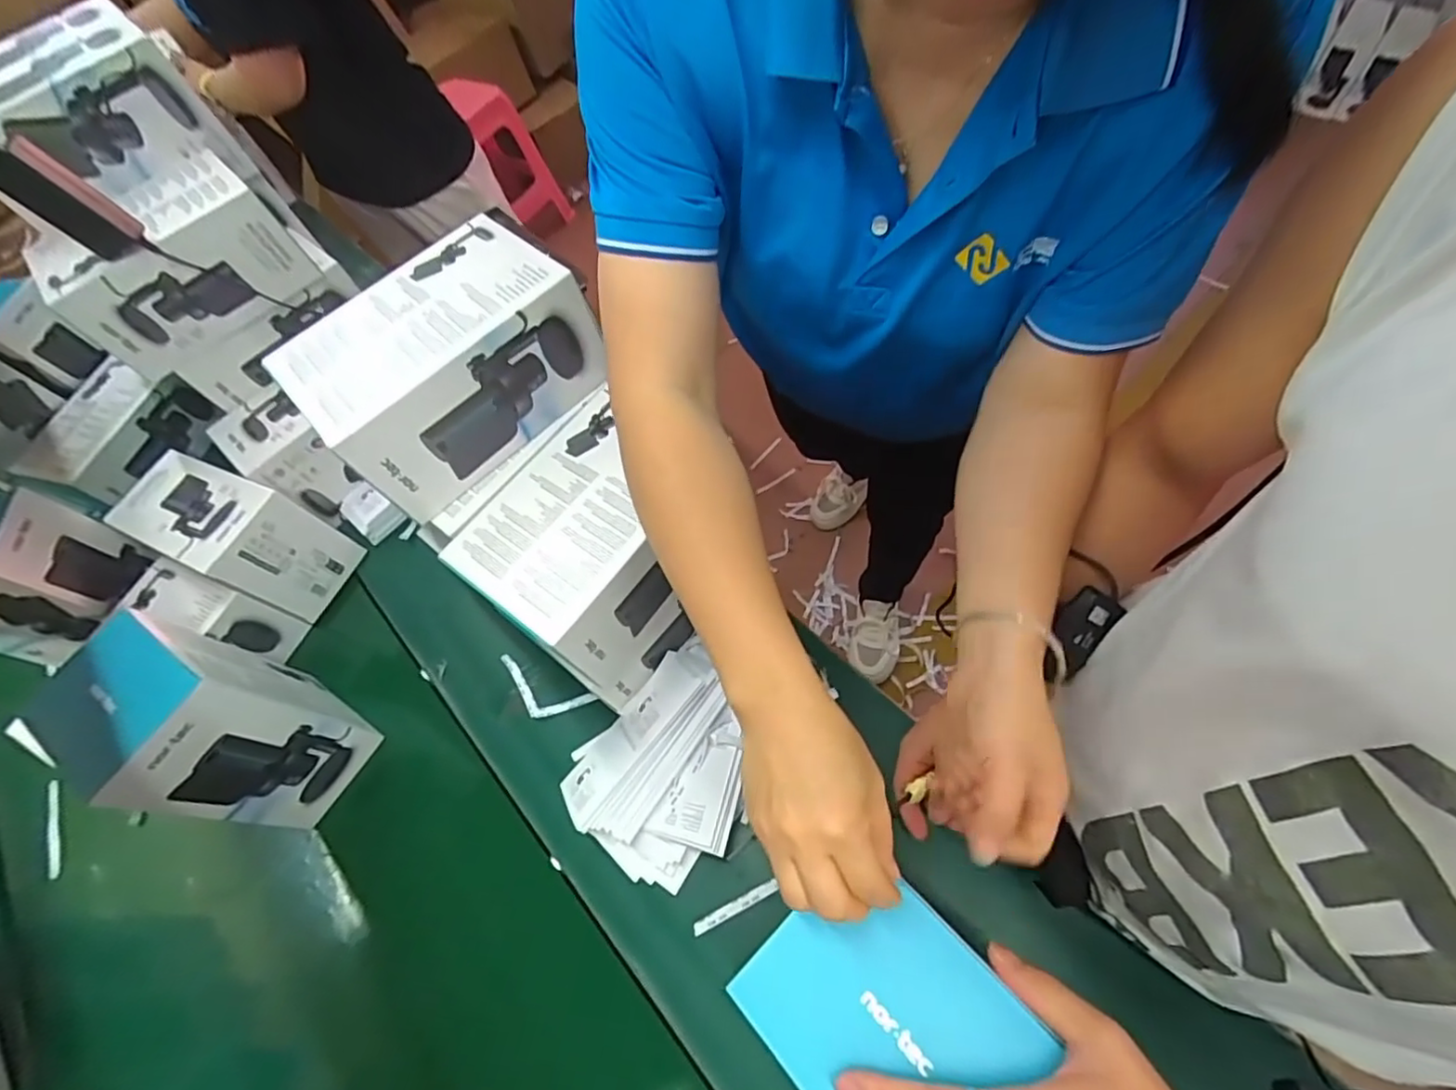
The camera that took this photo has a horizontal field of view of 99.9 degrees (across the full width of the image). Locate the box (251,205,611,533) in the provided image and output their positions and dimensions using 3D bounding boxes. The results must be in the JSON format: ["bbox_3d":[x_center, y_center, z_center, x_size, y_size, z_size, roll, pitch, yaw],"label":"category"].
[{"bbox_3d":[-0.251,-0.159,0.543,0.158,0.123,0.222,38,71,19],"label":"box"}]

